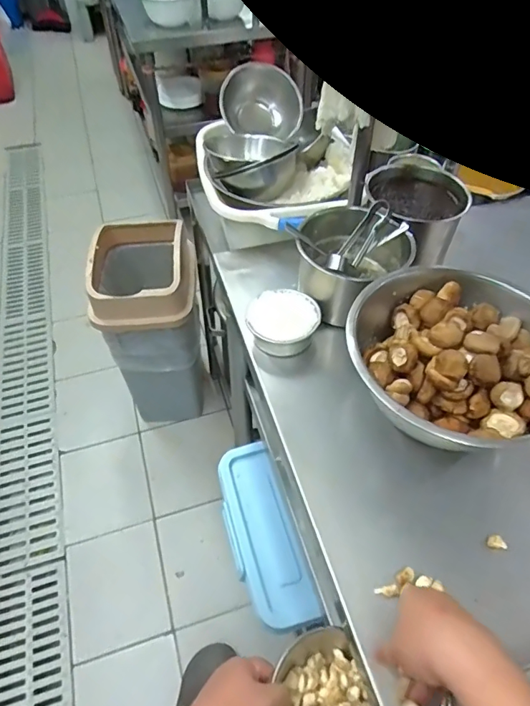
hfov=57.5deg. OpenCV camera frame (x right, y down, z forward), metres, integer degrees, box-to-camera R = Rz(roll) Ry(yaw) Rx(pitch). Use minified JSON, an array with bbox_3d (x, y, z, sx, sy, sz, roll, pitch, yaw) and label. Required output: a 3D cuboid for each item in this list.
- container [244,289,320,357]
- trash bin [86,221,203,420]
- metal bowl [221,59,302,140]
[{"bbox_3d":[0.026,-0.048,0.771,0.115,0.055,0.096,-11,52,-7],"label":"container"},{"bbox_3d":[-0.338,-0.074,1.549,0.297,0.671,0.349,-4,51,-2],"label":"trash bin"},{"bbox_3d":[-0.010,-0.522,1.030,0.168,0.136,0.068,-7,52,-5],"label":"metal bowl"}]

